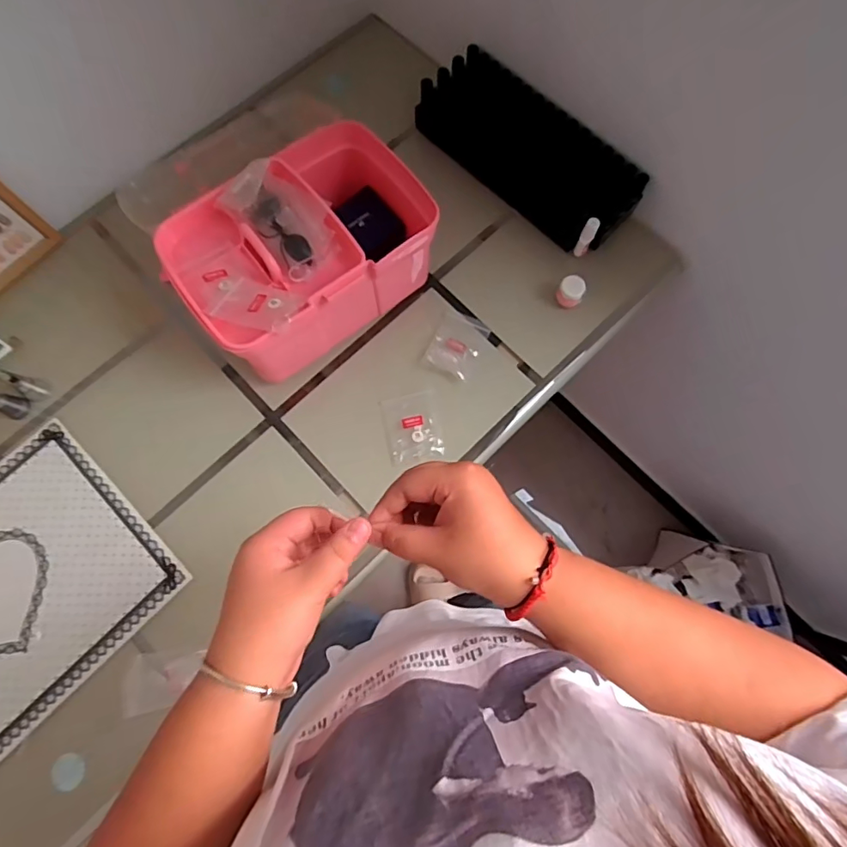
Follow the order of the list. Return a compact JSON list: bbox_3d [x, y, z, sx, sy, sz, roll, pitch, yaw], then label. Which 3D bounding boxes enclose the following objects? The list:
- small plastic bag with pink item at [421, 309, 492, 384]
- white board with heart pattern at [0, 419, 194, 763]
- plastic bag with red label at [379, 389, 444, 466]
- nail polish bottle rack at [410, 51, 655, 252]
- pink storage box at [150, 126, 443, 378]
[{"bbox_3d":[0.048,-0.114,0.720,0.066,0.010,0.098,28,67,4],"label":"small plastic bag with pink item"},{"bbox_3d":[-0.532,0.229,0.628,0.292,0.013,0.384,44,79,9],"label":"white board with heart pattern"},{"bbox_3d":[-0.014,0.005,0.688,0.075,0.010,0.087,-12,77,-4],"label":"plastic bag with red label"},{"bbox_3d":[0.153,-0.404,0.766,0.346,0.077,0.127,44,79,9],"label":"nail polish bottle rack"},{"bbox_3d":[-0.157,-0.220,0.679,0.305,0.154,0.211,-39,80,-10],"label":"pink storage box"}]

